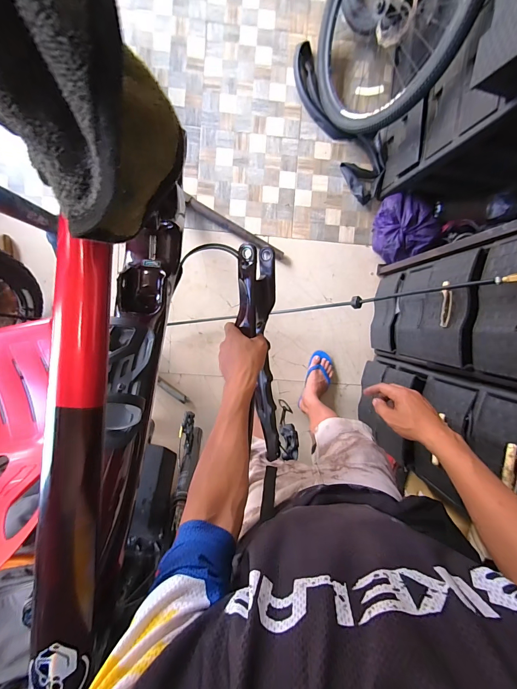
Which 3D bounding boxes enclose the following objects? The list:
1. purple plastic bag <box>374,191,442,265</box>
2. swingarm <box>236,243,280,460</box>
[{"bbox_3d":[0.582,-0.479,1.285,0.227,0.139,0.240,-22,96,-2],"label":"purple plastic bag"},{"bbox_3d":[0.010,0.044,0.675,0.082,0.108,0.493,-7,115,-3],"label":"swingarm"}]

